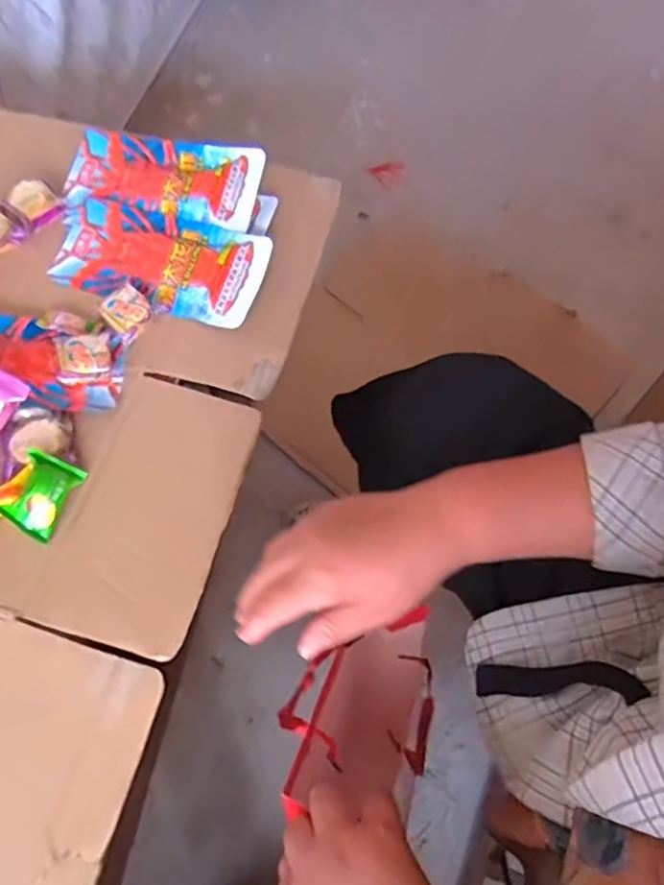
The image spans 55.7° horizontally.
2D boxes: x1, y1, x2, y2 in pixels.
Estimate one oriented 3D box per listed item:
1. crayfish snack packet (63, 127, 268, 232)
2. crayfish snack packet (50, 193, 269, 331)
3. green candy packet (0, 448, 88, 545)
[{"bbox_3d":[-0.168,-0.264,0.629,0.199,0.032,0.092,14,66,6],"label":"crayfish snack packet"},{"bbox_3d":[-0.164,-0.173,0.593,0.198,0.018,0.096,15,64,8],"label":"crayfish snack packet"},{"bbox_3d":[-0.219,0.039,0.474,0.017,0.041,0.059,-12,46,44],"label":"green candy packet"}]

